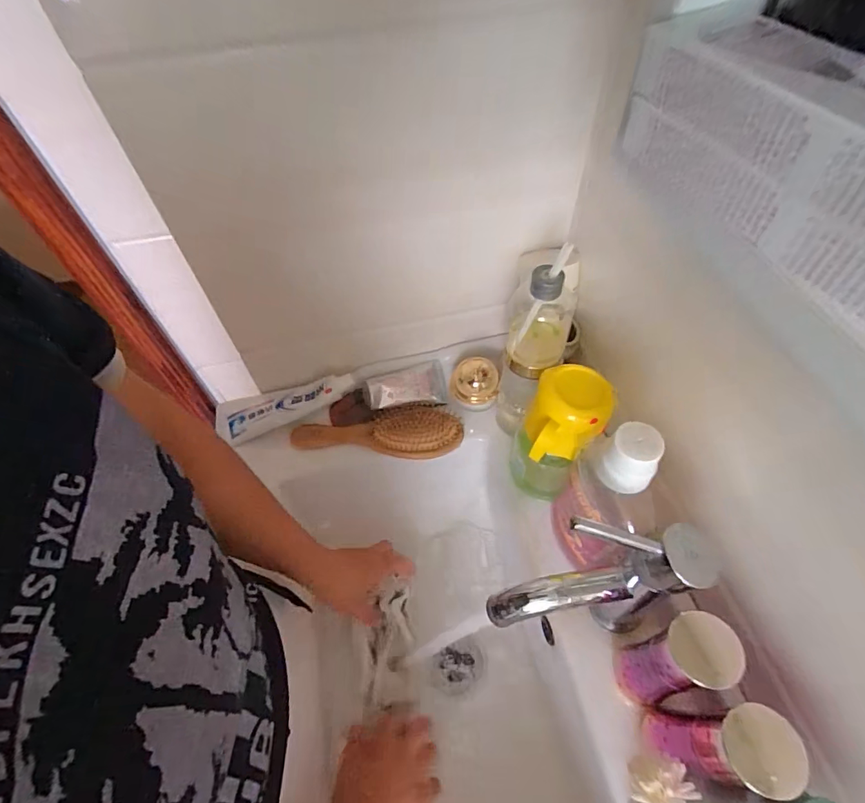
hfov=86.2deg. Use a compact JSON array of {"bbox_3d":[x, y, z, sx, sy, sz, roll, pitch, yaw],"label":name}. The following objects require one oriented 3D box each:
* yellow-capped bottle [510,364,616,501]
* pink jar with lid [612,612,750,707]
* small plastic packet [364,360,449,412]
[{"bbox_3d":[0.128,0.045,0.488,0.076,0.161,0.077,-1,54,2],"label":"yellow-capped bottle"},{"bbox_3d":[0.187,0.211,0.371,0.044,0.160,0.047,-27,57,-16],"label":"pink jar with lid"},{"bbox_3d":[-0.033,-0.019,0.614,0.110,0.033,0.055,-13,54,-21],"label":"small plastic packet"}]

